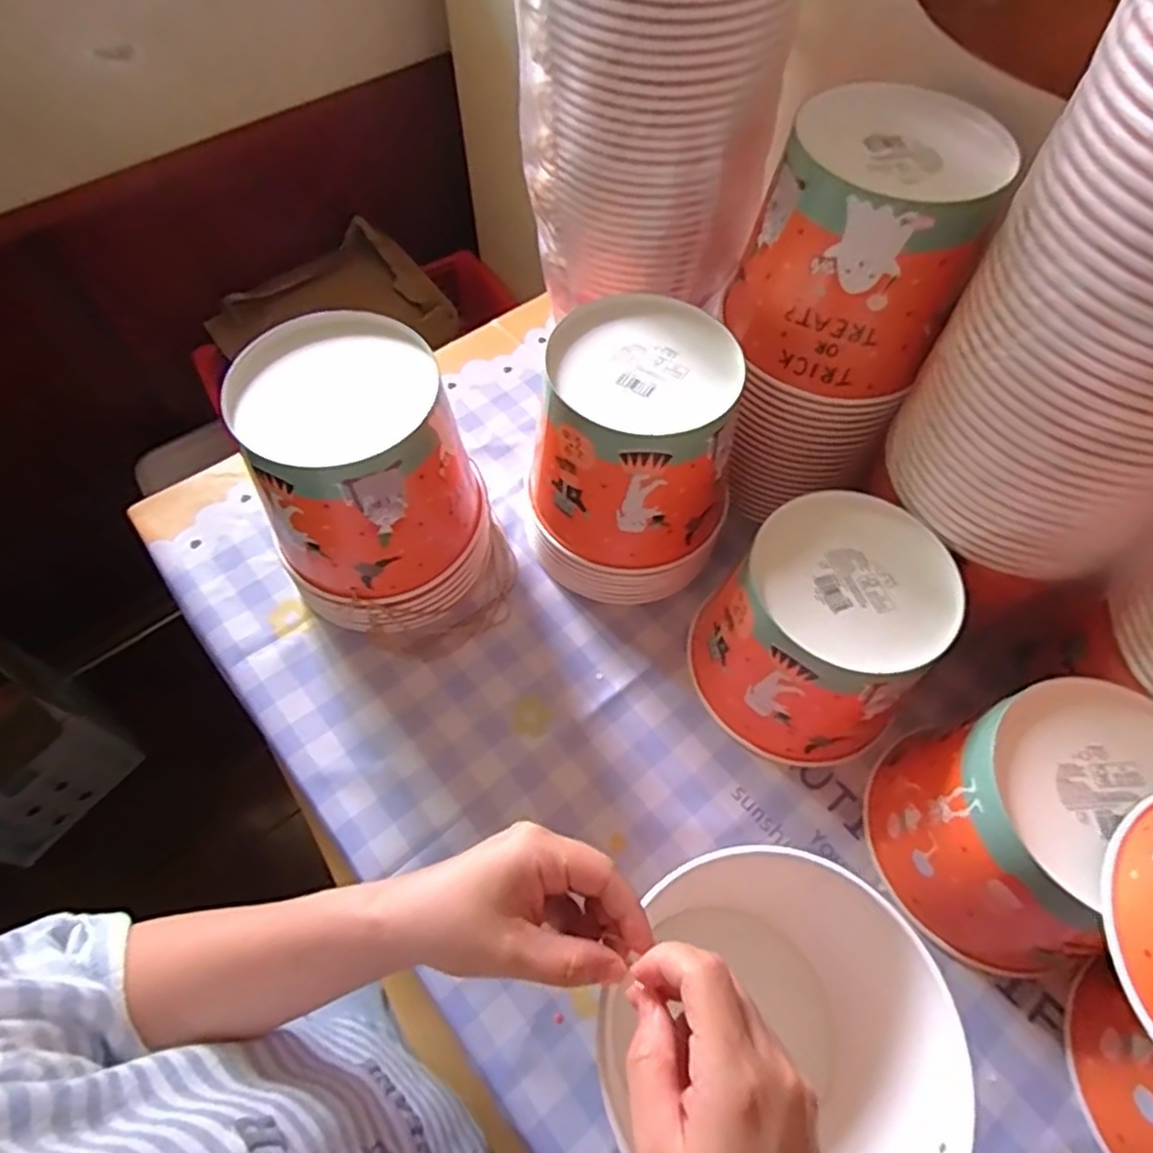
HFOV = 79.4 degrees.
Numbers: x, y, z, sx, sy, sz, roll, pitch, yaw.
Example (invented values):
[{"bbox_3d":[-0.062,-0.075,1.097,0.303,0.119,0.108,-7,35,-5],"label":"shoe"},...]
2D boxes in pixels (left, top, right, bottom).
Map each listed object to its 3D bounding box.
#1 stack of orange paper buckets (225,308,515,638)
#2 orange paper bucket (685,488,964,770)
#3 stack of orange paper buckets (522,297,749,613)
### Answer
[{"bbox_3d":[-0.143,-0.061,0.510,0.159,0.189,0.161,-14,61,-8],"label":"stack of orange paper buckets"},{"bbox_3d":[0.167,0.040,0.485,0.139,0.132,0.133,0,60,0],"label":"orange paper bucket"},{"bbox_3d":[0.044,-0.085,0.531,0.138,0.180,0.149,10,61,6],"label":"stack of orange paper buckets"}]

